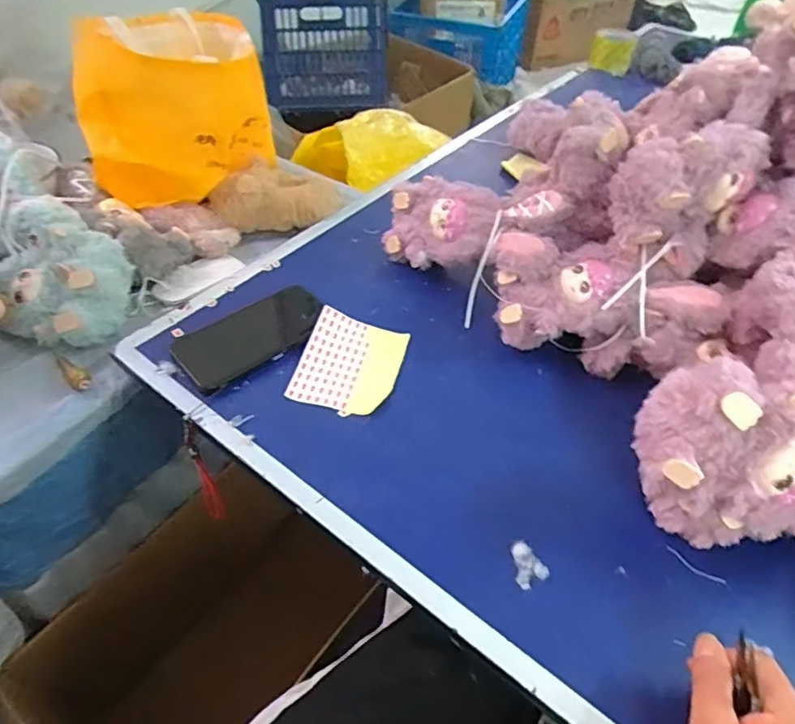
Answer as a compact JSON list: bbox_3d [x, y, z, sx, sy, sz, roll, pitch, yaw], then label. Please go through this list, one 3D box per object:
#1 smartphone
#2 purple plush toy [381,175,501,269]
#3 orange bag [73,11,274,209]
[{"bbox_3d":[-0.153,-0.031,0.602,0.156,0.011,0.079,-35,64,-22],"label":"smartphone"},{"bbox_3d":[0.051,-0.158,0.688,0.135,0.094,0.094,13,48,9],"label":"purple plush toy"},{"bbox_3d":[-0.268,-0.312,0.707,0.221,0.188,0.177,-30,55,-27],"label":"orange bag"}]

